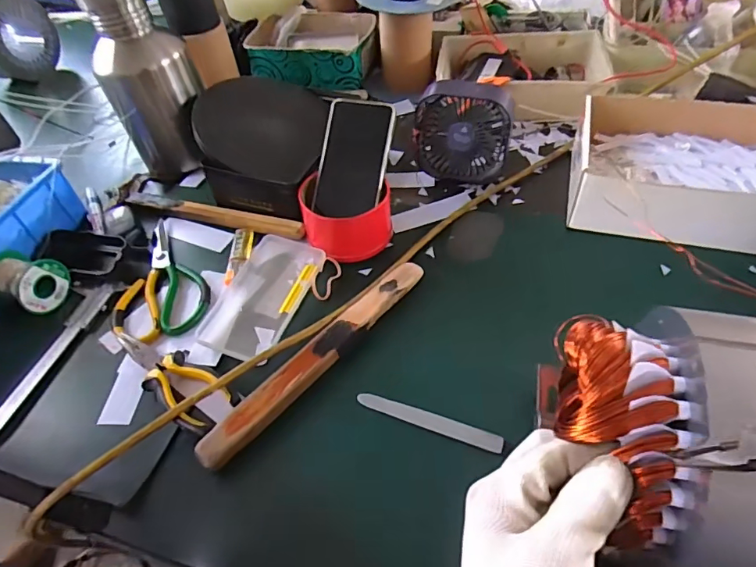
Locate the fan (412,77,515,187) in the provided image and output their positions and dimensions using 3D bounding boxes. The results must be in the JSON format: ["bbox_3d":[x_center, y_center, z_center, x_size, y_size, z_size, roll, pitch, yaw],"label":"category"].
[{"bbox_3d":[0.107,-0.188,0.597,0.120,0.121,0.048,8,31,10],"label":"fan"}]

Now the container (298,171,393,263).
[{"bbox_3d":[-0.038,-0.071,0.545,0.100,0.063,0.086,5,51,11],"label":"container"}]

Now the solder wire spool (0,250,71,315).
[{"bbox_3d":[-0.388,-0.004,0.522,0.064,0.050,0.062,10,52,14],"label":"solder wire spool"}]

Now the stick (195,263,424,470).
[{"bbox_3d":[-0.054,0.064,0.457,0.035,0.025,0.273,33,61,29],"label":"stick"}]

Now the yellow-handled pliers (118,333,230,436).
[{"bbox_3d":[-0.200,0.080,0.447,0.157,0.014,0.048,30,60,28],"label":"yellow-handled pliers"}]

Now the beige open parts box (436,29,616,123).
[{"bbox_3d":[0.216,-0.314,0.725,0.243,0.060,0.189,-1,50,6],"label":"beige open parts box"}]

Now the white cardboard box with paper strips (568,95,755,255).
[{"bbox_3d":[0.356,-0.128,0.543,0.237,0.077,0.199,11,53,15],"label":"white cardboard box with paper strips"}]

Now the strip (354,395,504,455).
[{"bbox_3d":[0.044,0.119,0.416,0.129,0.005,0.016,14,43,23],"label":"strip"}]

